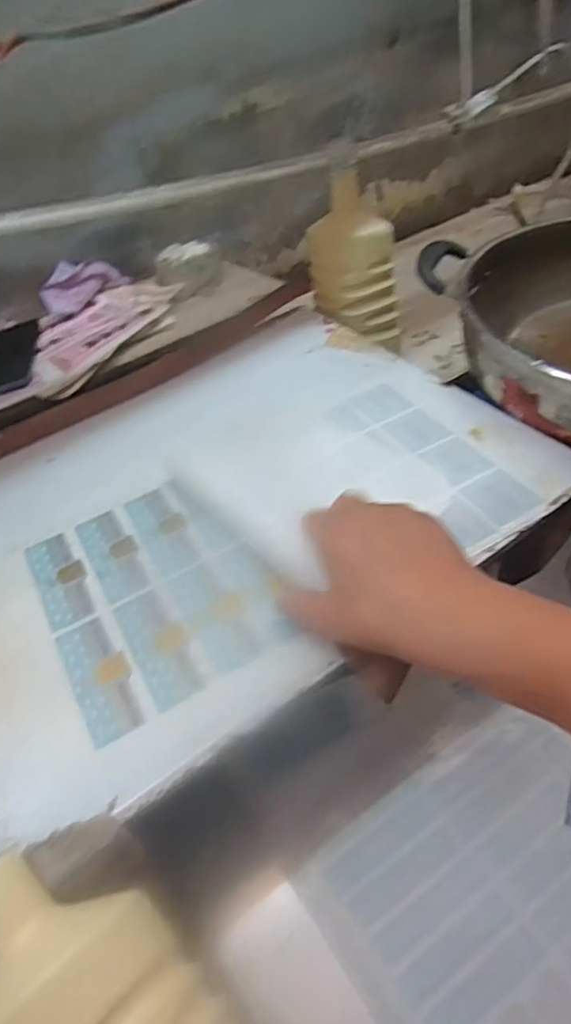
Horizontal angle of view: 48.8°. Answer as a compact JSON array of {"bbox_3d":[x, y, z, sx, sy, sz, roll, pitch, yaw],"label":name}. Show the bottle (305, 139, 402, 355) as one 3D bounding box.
[{"bbox_3d":[0.069,-0.283,0.696,0.071,0.204,0.092,-29,30,-20],"label":"bottle"}]

